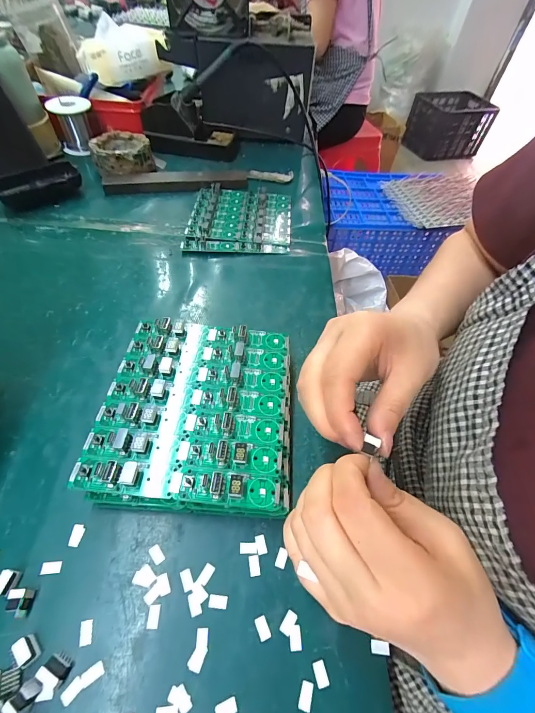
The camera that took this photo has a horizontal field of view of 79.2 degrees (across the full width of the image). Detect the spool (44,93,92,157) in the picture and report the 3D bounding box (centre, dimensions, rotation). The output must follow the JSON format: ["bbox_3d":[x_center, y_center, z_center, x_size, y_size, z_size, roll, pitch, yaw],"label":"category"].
[{"bbox_3d":[-0.308,-0.373,0.517,0.062,0.067,0.066,-17,57,-16],"label":"spool"}]

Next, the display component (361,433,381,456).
[{"bbox_3d":[0.055,0.046,0.169,0.008,0.004,0.009,20,55,10],"label":"display component"}]

